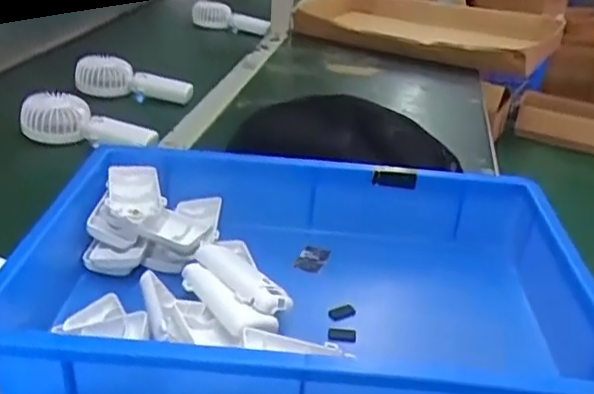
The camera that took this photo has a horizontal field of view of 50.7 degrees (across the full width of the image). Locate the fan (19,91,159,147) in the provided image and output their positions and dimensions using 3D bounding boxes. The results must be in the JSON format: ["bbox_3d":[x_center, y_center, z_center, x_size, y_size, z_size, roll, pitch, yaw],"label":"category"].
[{"bbox_3d":[-0.281,-0.103,0.862,0.182,0.058,0.046,8,29,6],"label":"fan"}]

